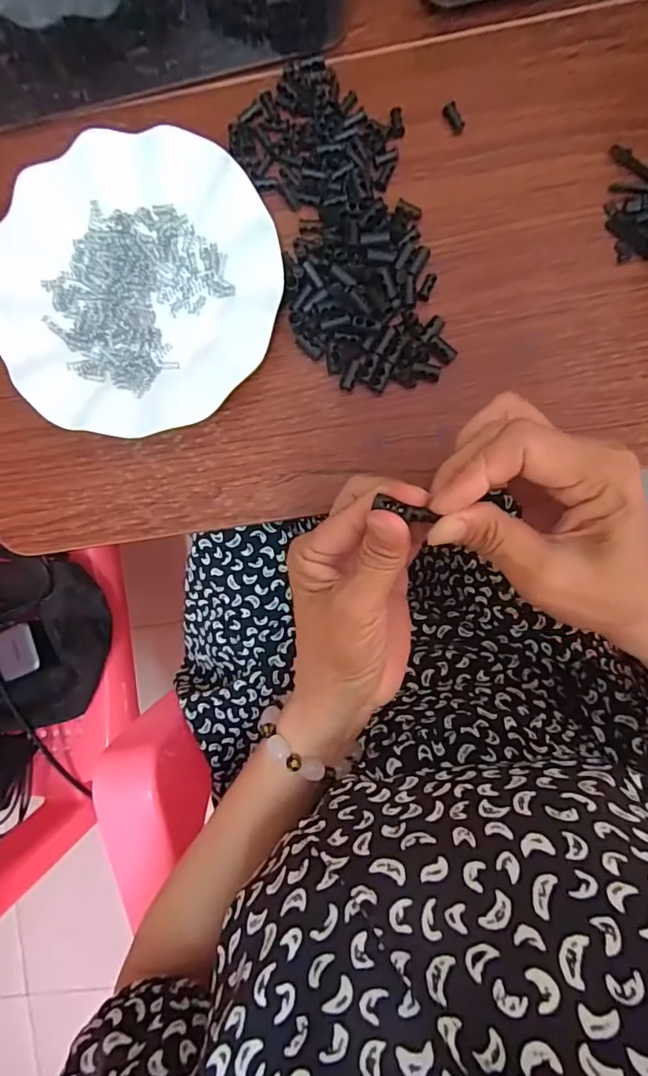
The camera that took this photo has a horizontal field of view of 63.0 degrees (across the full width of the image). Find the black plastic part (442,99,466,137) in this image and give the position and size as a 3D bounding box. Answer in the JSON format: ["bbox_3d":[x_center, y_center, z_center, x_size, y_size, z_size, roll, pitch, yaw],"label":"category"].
[{"bbox_3d":[0.082,-0.265,0.333,0.009,0.006,0.020,-30,88,2],"label":"black plastic part"}]

